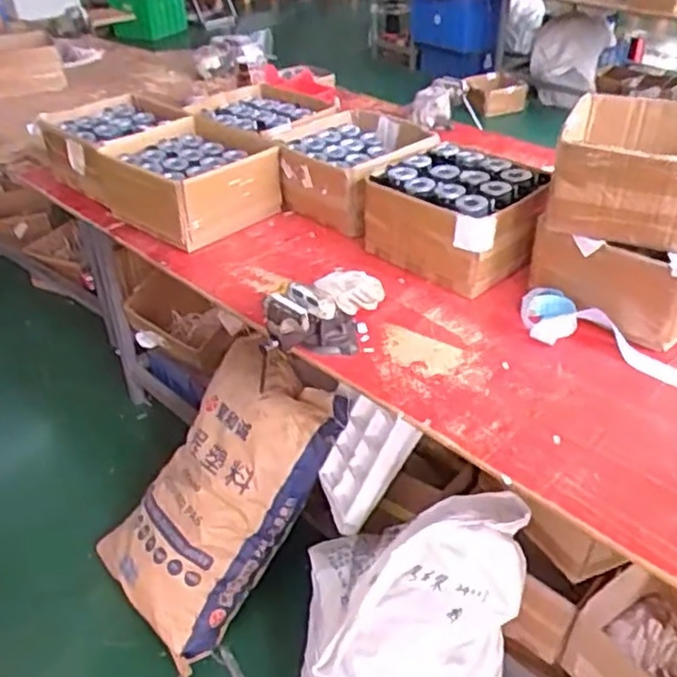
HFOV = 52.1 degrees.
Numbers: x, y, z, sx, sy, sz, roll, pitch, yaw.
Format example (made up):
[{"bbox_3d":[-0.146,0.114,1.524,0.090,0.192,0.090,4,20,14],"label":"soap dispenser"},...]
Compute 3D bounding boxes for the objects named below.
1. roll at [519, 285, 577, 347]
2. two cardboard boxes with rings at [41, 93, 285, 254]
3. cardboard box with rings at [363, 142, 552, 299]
[{"bbox_3d":[0.405,-0.046,1.329,0.106,0.047,0.123,6,37,11],"label":"roll"},{"bbox_3d":[-0.491,-0.455,1.820,0.666,0.189,0.344,25,44,32],"label":"two cardboard boxes with rings"},{"bbox_3d":[0.271,-0.269,1.549,0.286,0.192,0.352,-31,45,-34],"label":"cardboard box with rings"}]

